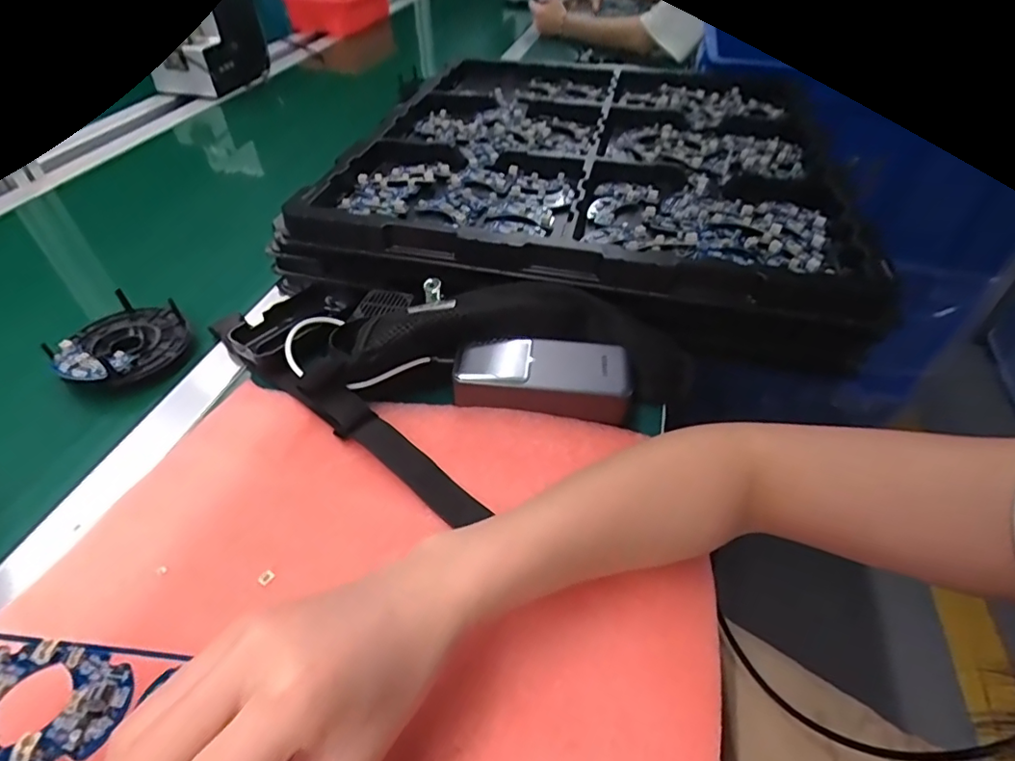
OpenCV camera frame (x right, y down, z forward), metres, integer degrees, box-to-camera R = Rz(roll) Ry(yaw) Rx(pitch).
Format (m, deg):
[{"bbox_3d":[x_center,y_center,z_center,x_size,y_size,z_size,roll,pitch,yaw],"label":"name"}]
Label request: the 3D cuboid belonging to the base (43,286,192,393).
[{"bbox_3d":[-0.332,-0.035,0.468,0.102,0.025,0.100,0,44,0],"label":"base"}]

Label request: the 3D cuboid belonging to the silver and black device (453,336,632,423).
[{"bbox_3d":[0.027,-0.001,0.415,0.134,0.040,0.056,4,44,4],"label":"silver and black device"}]

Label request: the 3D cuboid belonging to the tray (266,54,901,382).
[{"bbox_3d":[0.103,-0.263,0.658,0.538,0.078,0.574,10,45,11],"label":"tray"}]

